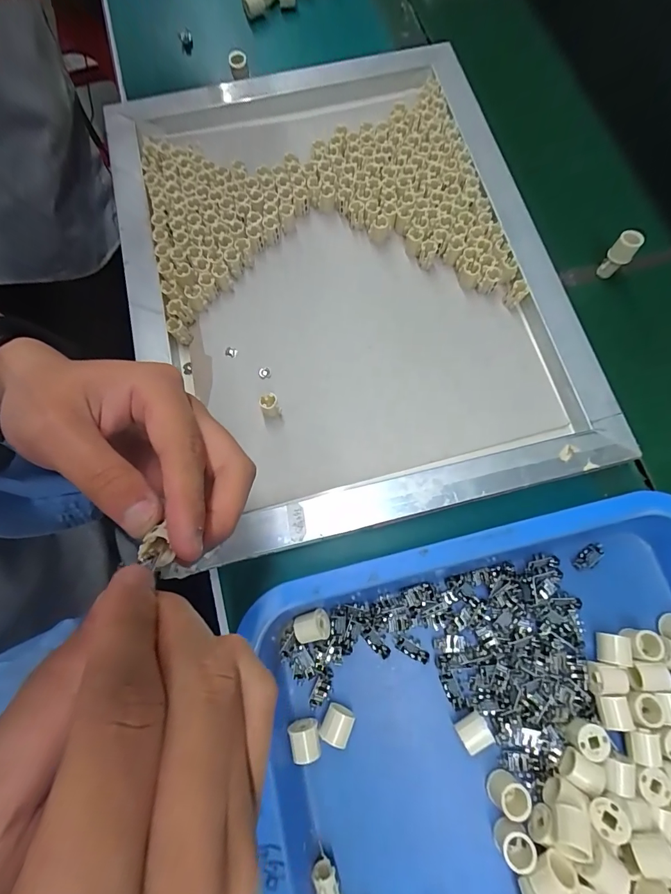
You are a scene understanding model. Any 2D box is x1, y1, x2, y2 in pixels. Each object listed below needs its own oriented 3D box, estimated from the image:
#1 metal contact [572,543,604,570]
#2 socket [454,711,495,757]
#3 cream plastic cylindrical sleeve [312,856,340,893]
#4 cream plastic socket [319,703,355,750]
[{"bbox_3d":[0.190,0.082,0.296,0.028,0.004,0.013,-36,78,-10],"label":"metal contact"},{"bbox_3d":[0.088,0.183,0.255,0.018,0.022,0.019,-25,76,-7],"label":"socket"},{"bbox_3d":[-0.005,0.265,0.239,0.013,0.018,0.022,-17,75,-5],"label":"cream plastic cylindrical sleeve"},{"bbox_3d":[0.001,0.182,0.261,0.018,0.019,0.020,24,75,6],"label":"cream plastic socket"}]

